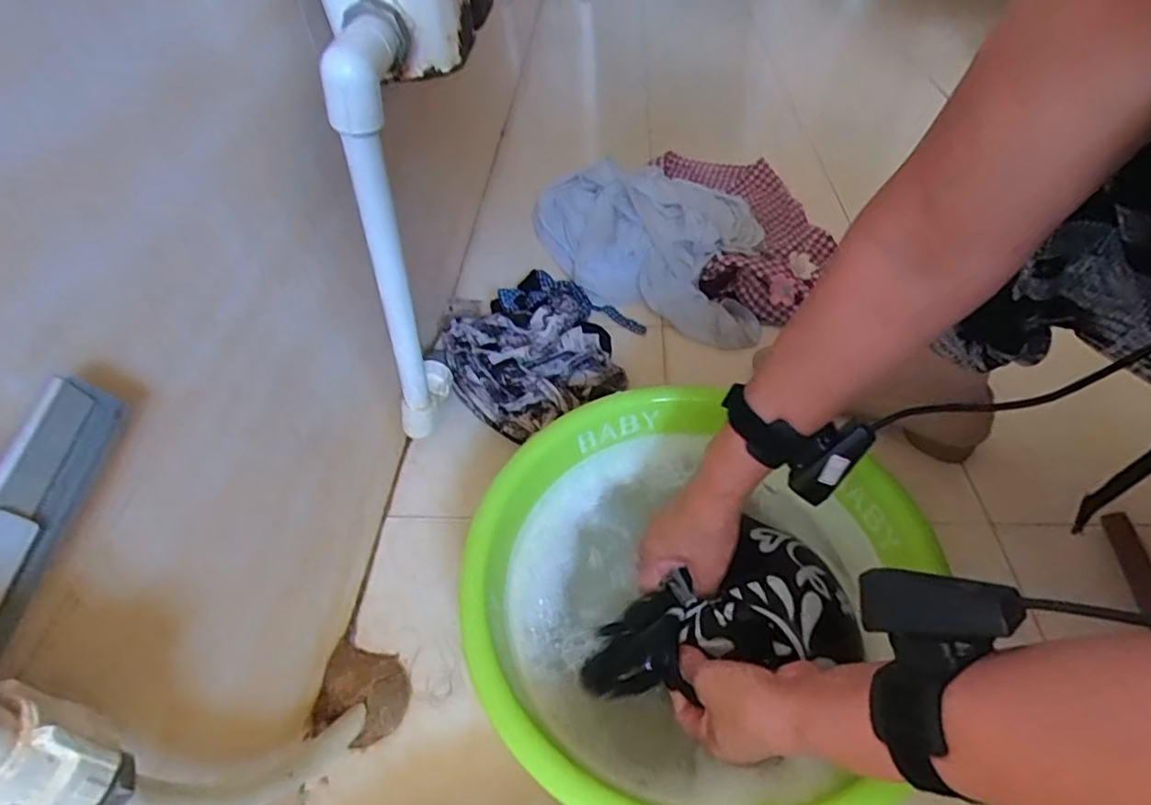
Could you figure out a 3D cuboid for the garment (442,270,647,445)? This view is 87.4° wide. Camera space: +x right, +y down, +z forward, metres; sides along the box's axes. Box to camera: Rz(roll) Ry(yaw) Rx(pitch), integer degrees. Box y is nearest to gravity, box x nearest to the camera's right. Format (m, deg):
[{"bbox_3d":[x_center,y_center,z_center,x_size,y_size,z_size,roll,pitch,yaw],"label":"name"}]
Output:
[{"bbox_3d":[-0.034,-0.078,0.737,0.207,0.084,0.262,24,54,24],"label":"garment"}]

